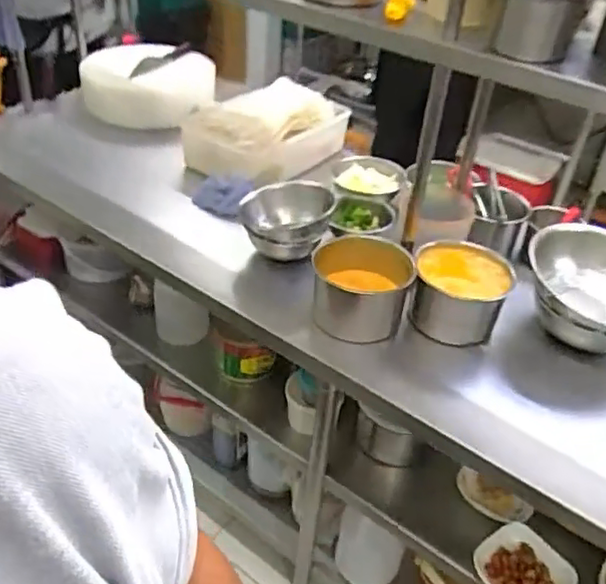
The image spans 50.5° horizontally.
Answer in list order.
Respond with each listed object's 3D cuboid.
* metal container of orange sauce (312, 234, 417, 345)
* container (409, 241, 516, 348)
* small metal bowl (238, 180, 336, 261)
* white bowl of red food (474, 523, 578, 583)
[{"bbox_3d":[0.101,-0.016,1.171,0.178,0.104,0.205,3,37,-3],"label":"metal container of orange sauce"},{"bbox_3d":[0.278,-0.002,1.166,0.169,0.114,0.169,11,38,7],"label":"container"},{"bbox_3d":[-0.037,-0.154,1.304,0.179,0.078,0.181,13,38,10],"label":"small metal bowl"},{"bbox_3d":[0.396,0.500,1.153,0.132,0.030,0.146,-43,58,-8],"label":"white bowl of red food"}]

